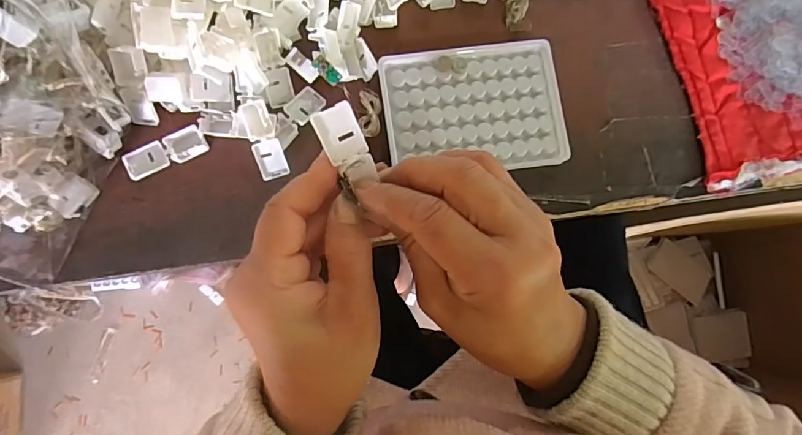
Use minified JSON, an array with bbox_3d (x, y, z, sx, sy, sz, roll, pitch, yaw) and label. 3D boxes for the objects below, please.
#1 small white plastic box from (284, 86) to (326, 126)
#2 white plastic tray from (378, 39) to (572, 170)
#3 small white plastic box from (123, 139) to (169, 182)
[{"bbox_3d":[-0.071,-0.083,0.352,0.020,0.004,0.029,45,83,2],"label":"small white plastic box"},{"bbox_3d":[0.053,-0.081,0.356,0.129,0.018,0.093,-8,84,-4],"label":"white plastic tray"},{"bbox_3d":[-0.180,-0.041,0.337,0.029,0.006,0.021,-30,86,-6],"label":"small white plastic box"}]

